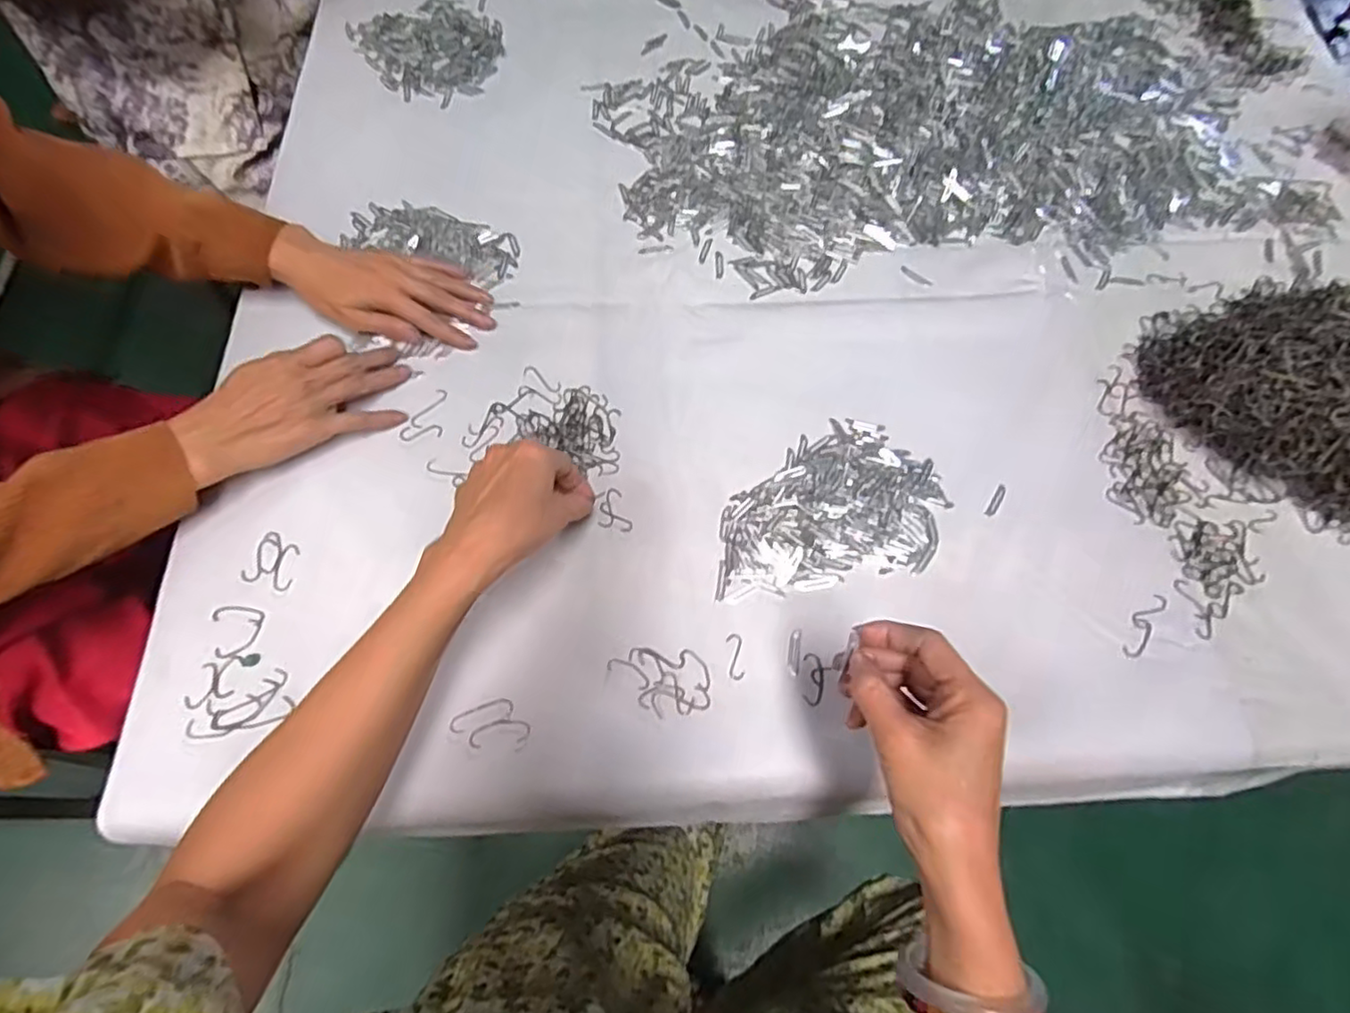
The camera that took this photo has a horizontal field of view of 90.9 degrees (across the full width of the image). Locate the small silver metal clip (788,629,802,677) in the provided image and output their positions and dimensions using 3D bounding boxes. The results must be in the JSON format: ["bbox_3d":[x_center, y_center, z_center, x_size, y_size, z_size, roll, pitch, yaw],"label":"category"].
[{"bbox_3d":[0.087,0.106,0.486,0.008,0.004,0.033,10,65,3],"label":"small silver metal clip"}]

